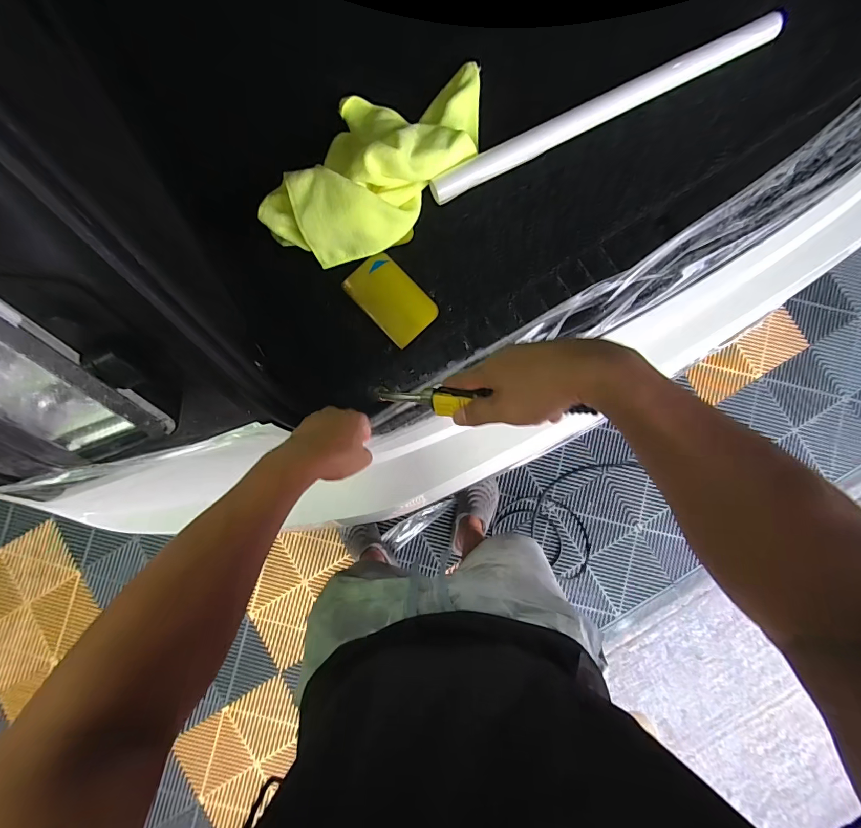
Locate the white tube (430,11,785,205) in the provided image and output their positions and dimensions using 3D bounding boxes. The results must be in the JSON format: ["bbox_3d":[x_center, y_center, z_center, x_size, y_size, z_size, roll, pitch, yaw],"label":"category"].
[{"bbox_3d":[0.232,-0.406,0.532,0.506,0.035,0.029,-27,85,-2],"label":"white tube"}]

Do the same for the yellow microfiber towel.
[{"bbox_3d":[-0.057,-0.328,0.504,0.168,0.079,0.310,28,87,3],"label":"yellow microfiber towel"}]

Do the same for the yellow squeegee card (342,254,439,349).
[{"bbox_3d":[-0.051,-0.153,0.528,0.074,0.005,0.117,-44,88,1],"label":"yellow squeegee card"}]

